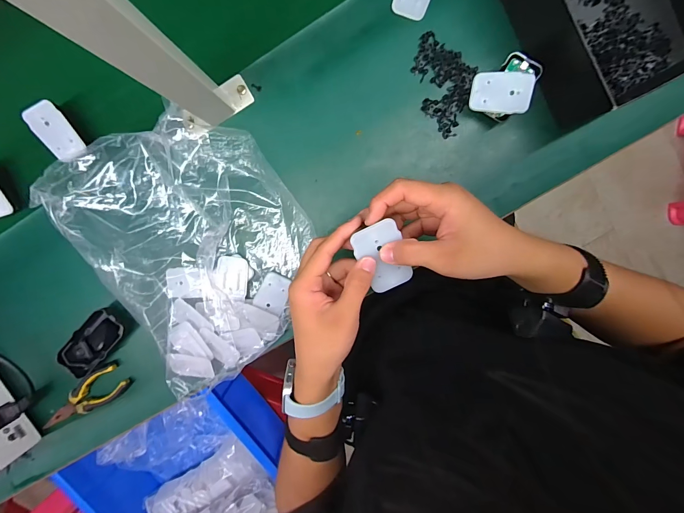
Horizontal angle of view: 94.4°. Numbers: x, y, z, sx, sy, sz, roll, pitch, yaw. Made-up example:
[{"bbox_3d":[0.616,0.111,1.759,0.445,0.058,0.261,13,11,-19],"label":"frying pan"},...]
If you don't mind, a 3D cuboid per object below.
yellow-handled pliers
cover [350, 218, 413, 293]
[{"bbox_3d":[-0.390,0.217,0.480,0.139,0.024,0.049,-36,97,5],"label":"yellow-handled pliers"},{"bbox_3d":[0.037,0.002,0.289,0.042,0.006,0.065,-21,116,4],"label":"cover"}]

